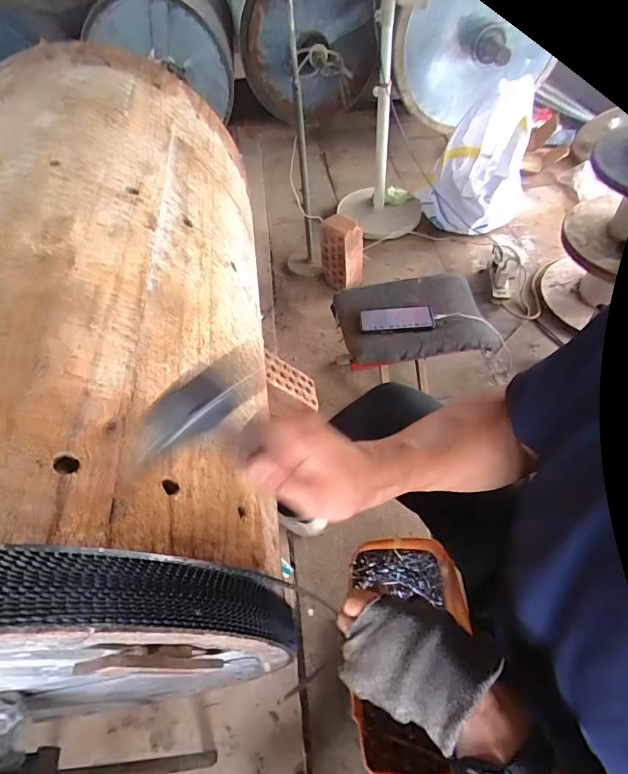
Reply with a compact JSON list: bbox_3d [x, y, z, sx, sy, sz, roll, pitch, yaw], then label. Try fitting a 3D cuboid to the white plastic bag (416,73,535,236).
[{"bbox_3d":[0.602,-0.787,1.520,0.343,0.408,0.511,15,57,19],"label":"white plastic bag"}]

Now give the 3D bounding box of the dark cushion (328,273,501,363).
[{"bbox_3d":[0.224,-0.158,0.981,0.319,0.061,0.231,-13,52,-1],"label":"dark cushion"}]

